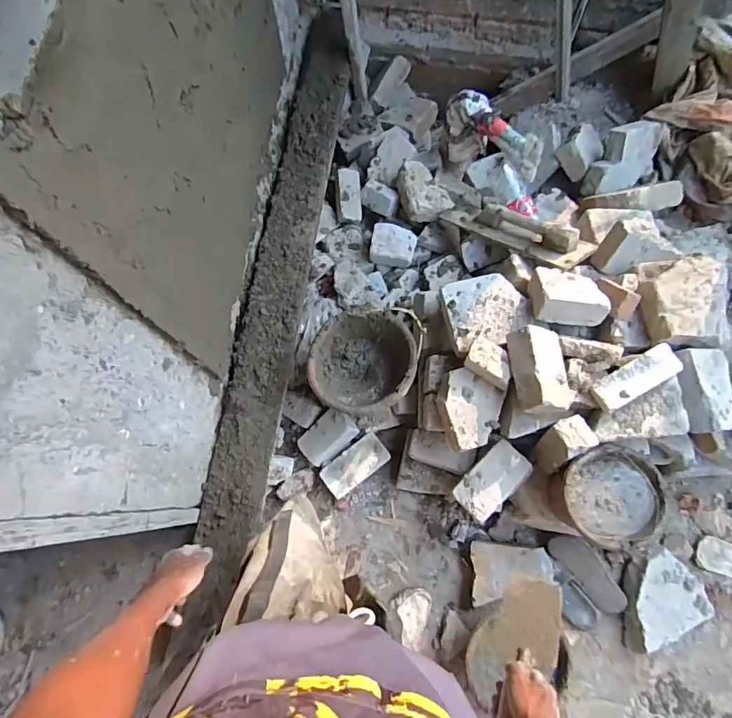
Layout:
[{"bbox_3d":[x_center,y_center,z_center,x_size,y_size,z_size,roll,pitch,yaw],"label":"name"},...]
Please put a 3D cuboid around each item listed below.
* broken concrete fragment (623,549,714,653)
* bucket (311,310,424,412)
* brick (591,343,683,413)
[{"bbox_3d":[0.811,0.663,1.256,0.228,0.084,0.218,-18,73,-6],"label":"broken concrete fragment"},{"bbox_3d":[0.005,0.015,1.261,0.305,0.168,0.271,-10,72,-3],"label":"bucket"},{"bbox_3d":[0.628,0.045,1.050,0.202,0.040,0.075,-32,75,3],"label":"brick"}]

